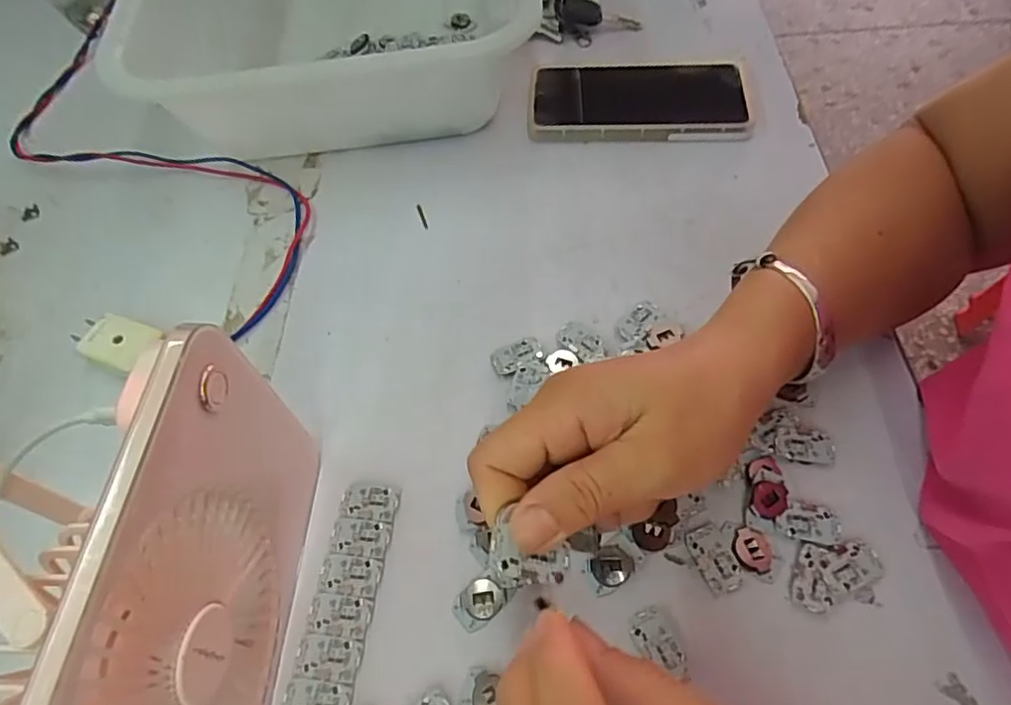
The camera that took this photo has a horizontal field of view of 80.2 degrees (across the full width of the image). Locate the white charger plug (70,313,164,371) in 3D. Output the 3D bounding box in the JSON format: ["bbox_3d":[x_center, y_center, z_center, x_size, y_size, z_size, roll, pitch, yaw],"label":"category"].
[{"bbox_3d":[-0.241,-0.006,0.372,0.061,0.017,0.029,18,60,15],"label":"white charger plug"}]

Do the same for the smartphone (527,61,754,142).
[{"bbox_3d":[0.102,-0.196,0.462,0.163,0.010,0.087,3,60,6],"label":"smartphone"}]

